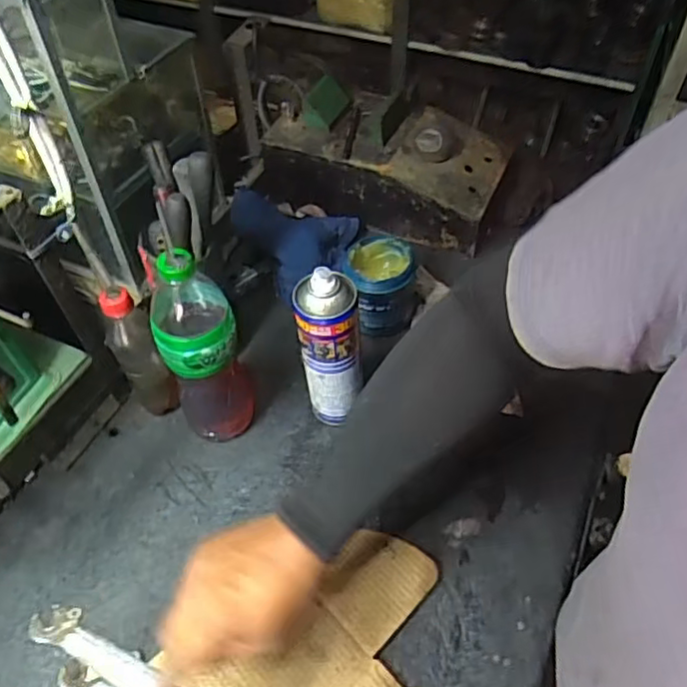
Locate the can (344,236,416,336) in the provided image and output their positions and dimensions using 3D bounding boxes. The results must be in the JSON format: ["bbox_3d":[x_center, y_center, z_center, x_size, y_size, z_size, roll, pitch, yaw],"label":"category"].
[{"bbox_3d":[0.051,-0.074,0.808,0.091,0.097,0.084,-5,51,-2],"label":"can"}]

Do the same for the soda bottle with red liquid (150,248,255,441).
[{"bbox_3d":[-0.146,0.009,0.638,0.075,0.275,0.074,-19,53,-13],"label":"soda bottle with red liquid"}]

